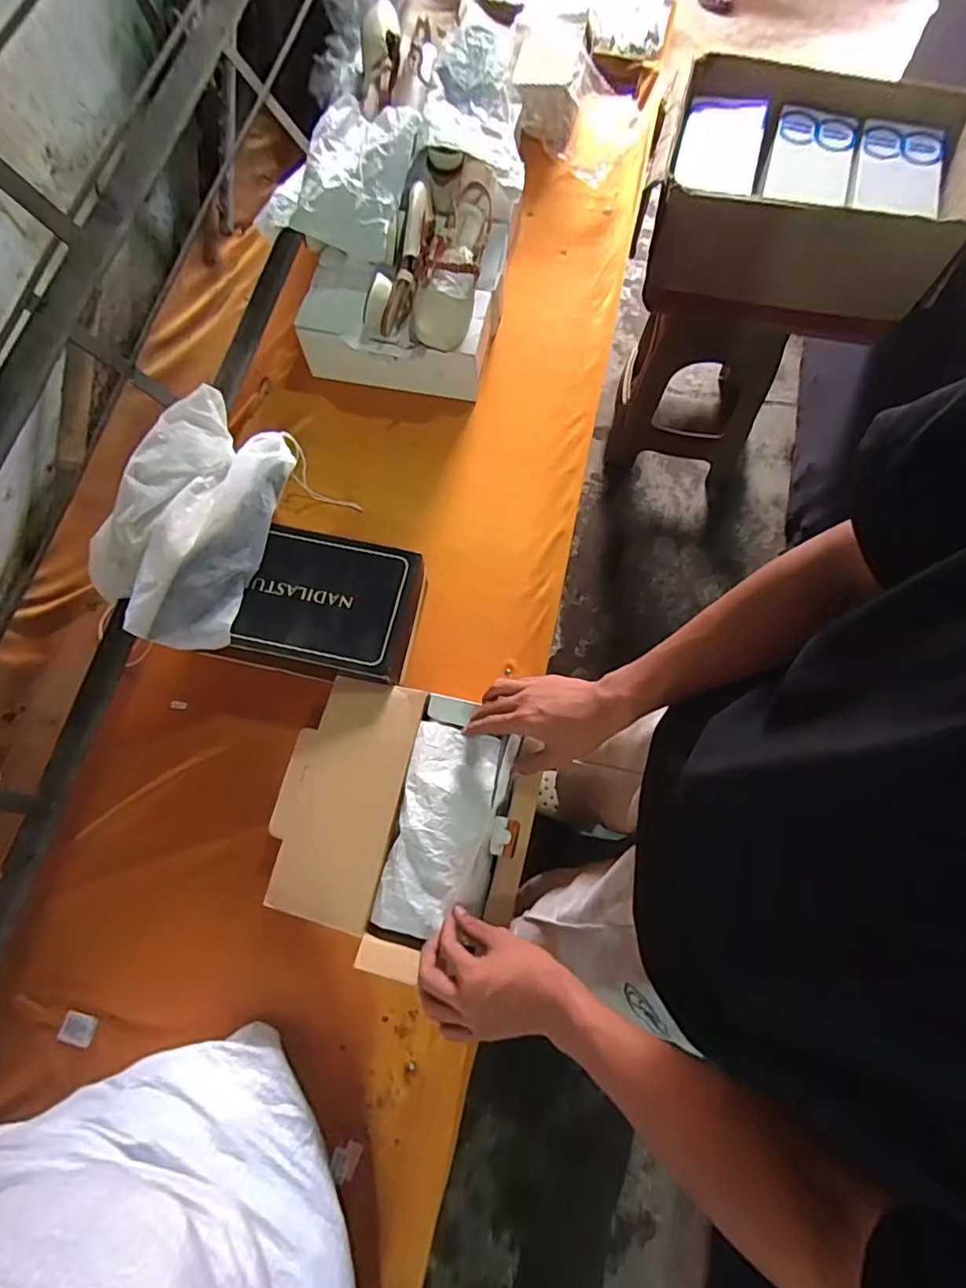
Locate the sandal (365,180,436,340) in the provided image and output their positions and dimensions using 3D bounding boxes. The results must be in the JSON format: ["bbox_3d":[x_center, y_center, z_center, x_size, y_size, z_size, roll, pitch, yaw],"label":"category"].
[{"bbox_3d":[-0.117,-0.542,0.808,0.063,0.062,0.209,21,92,7],"label":"sandal"}]

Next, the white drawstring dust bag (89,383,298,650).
[{"bbox_3d":[-0.346,-0.152,0.668,0.166,0.077,0.301,16,73,6],"label":"white drawstring dust bag"}]

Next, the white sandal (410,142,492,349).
[{"bbox_3d":[-0.044,-0.557,0.801,0.089,0.077,0.288,5,73,2],"label":"white sandal"}]

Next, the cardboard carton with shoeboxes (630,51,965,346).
[{"bbox_3d":[0.602,-0.848,1.102,0.552,0.269,0.356,10,73,4],"label":"cardboard carton with shoeboxes"}]

